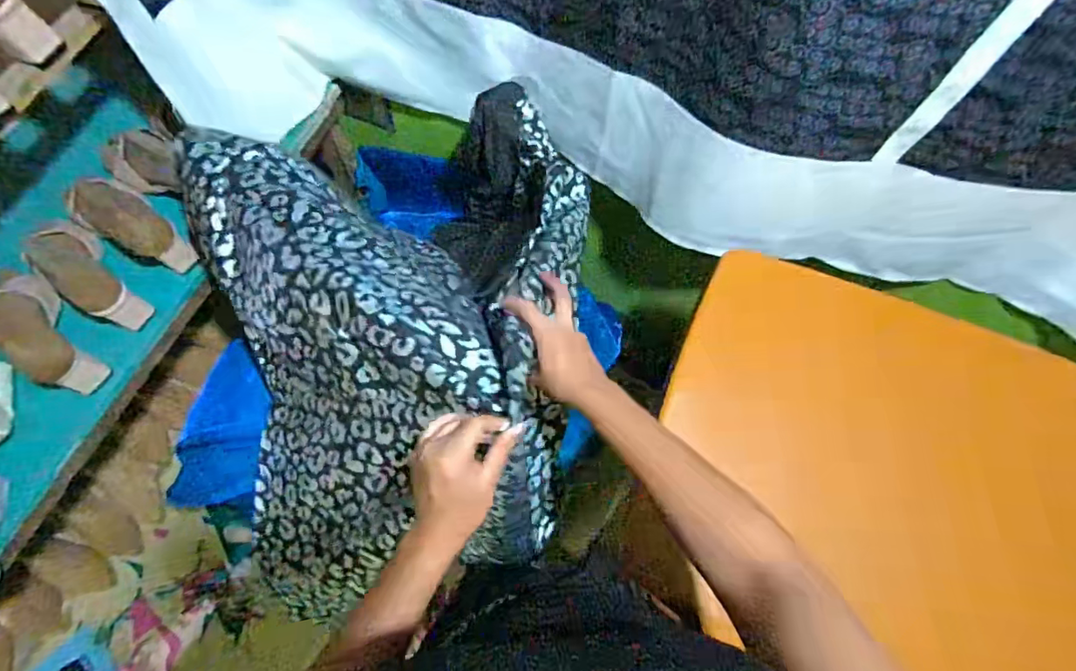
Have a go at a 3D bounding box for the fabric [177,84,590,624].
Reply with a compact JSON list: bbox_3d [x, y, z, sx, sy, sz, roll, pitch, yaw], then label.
[{"bbox_3d":[-0.193,-0.056,0.682,0.476,0.290,0.659,5,69,1],"label":"fabric"}]

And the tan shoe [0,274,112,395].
[{"bbox_3d":[-0.658,0.009,0.708,0.086,0.080,0.163,-38,89,-14],"label":"tan shoe"}]

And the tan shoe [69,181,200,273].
[{"bbox_3d":[-0.598,-0.167,0.789,0.187,0.060,0.089,29,71,10],"label":"tan shoe"}]

